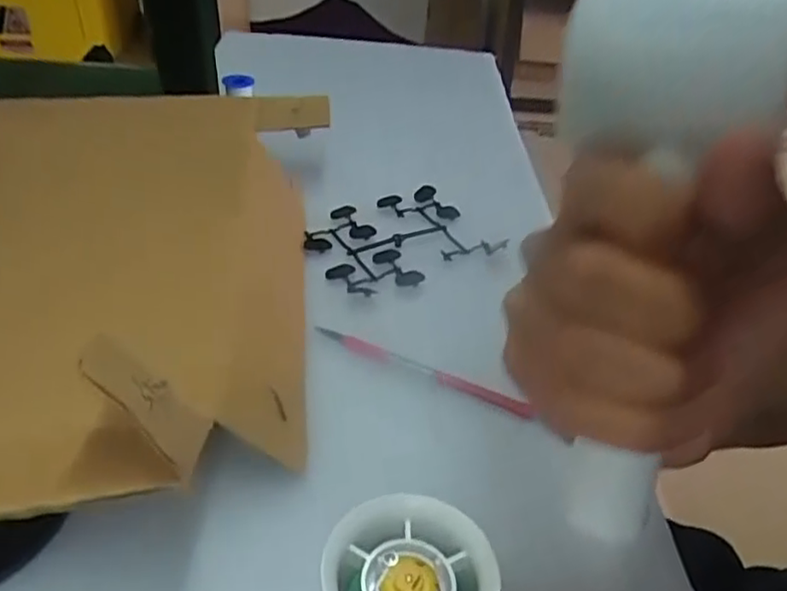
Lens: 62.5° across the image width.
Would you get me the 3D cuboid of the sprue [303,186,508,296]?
[{"bbox_3d":[0.004,-0.039,0.451,0.122,0.011,0.095,-20,44,-28],"label":"sprue"}]

